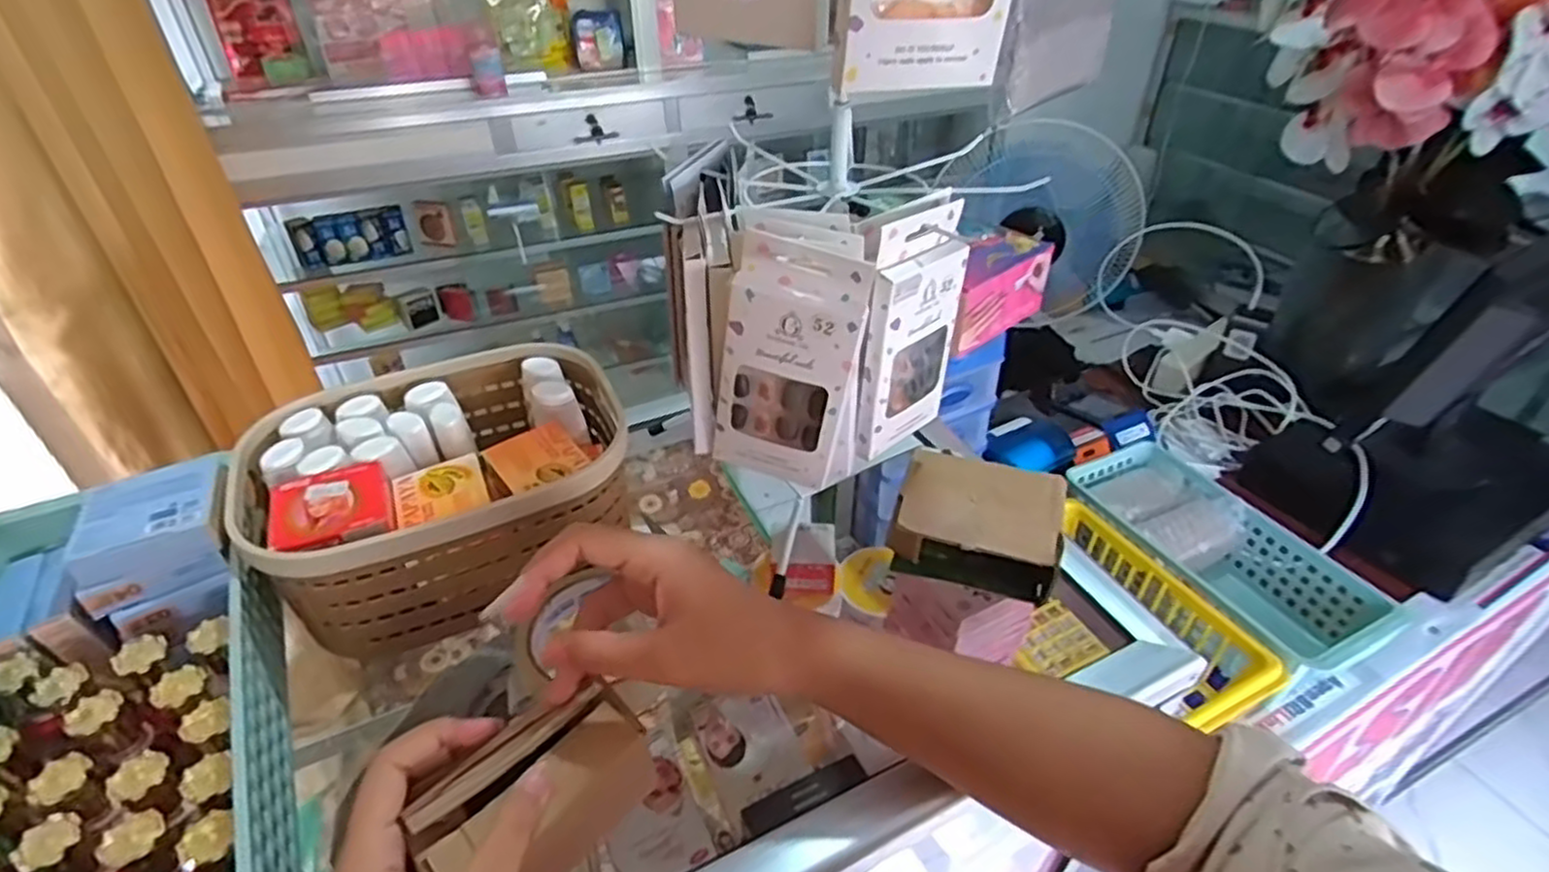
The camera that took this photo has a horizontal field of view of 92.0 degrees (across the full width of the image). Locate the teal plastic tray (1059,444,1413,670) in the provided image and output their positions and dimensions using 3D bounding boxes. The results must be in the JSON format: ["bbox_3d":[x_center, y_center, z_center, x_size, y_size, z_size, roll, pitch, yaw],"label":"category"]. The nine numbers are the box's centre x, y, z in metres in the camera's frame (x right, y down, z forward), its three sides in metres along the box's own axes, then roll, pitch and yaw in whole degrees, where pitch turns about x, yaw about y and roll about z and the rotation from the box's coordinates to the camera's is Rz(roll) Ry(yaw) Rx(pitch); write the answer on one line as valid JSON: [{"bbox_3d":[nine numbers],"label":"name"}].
[{"bbox_3d":[0.436,0.130,0.769,0.130,0.100,0.292,-16,40,-19],"label":"teal plastic tray"}]

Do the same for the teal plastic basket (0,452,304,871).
[{"bbox_3d":[-0.316,0.132,0.354,0.133,0.091,0.282,-19,41,-22],"label":"teal plastic basket"}]

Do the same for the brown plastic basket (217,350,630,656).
[{"bbox_3d":[-0.205,0.029,0.475,0.213,0.085,0.163,-23,43,-27],"label":"brown plastic basket"}]

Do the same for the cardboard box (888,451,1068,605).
[{"bbox_3d":[0.131,0.060,0.486,0.099,0.059,0.067,11,39,15],"label":"cardboard box"}]

